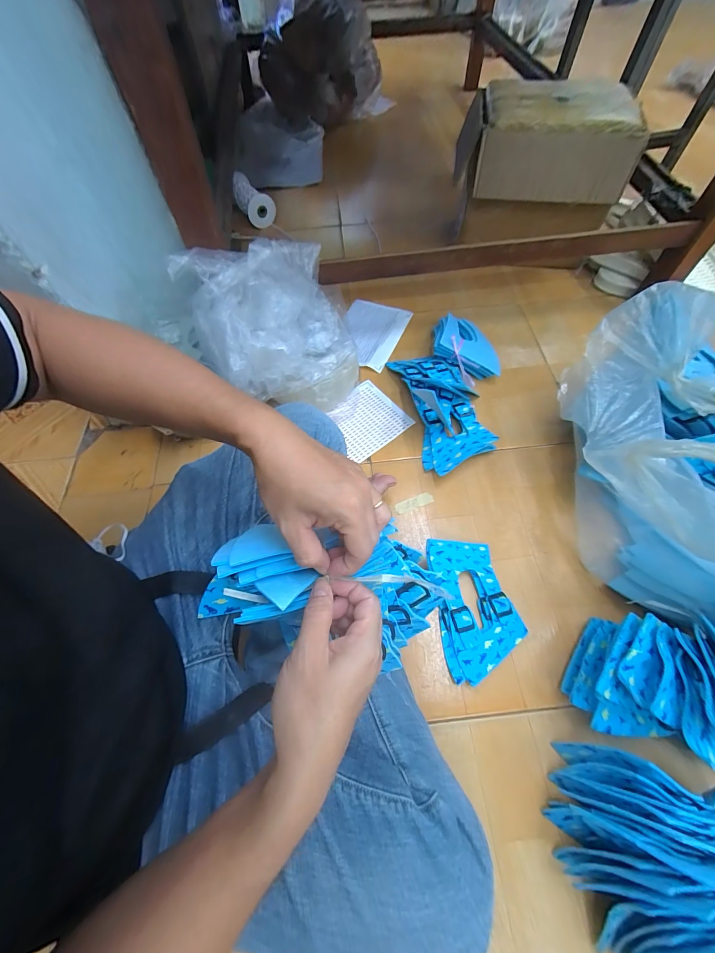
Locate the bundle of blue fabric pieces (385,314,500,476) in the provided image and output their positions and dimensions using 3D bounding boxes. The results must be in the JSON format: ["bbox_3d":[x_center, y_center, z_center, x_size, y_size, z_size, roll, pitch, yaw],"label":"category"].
[{"bbox_3d":[0.194,-0.178,0.682,0.212,0.070,0.343,-13,63,-4],"label":"bundle of blue fabric pieces"}]

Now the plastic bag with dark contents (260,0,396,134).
[{"bbox_3d":[-0.105,-1.475,1.235,0.463,0.287,0.299,-12,63,-4],"label":"plastic bag with dark contents"}]

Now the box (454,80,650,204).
[{"bbox_3d":[0.391,-0.706,0.736,0.341,0.125,0.191,8,63,6],"label":"box"}]

